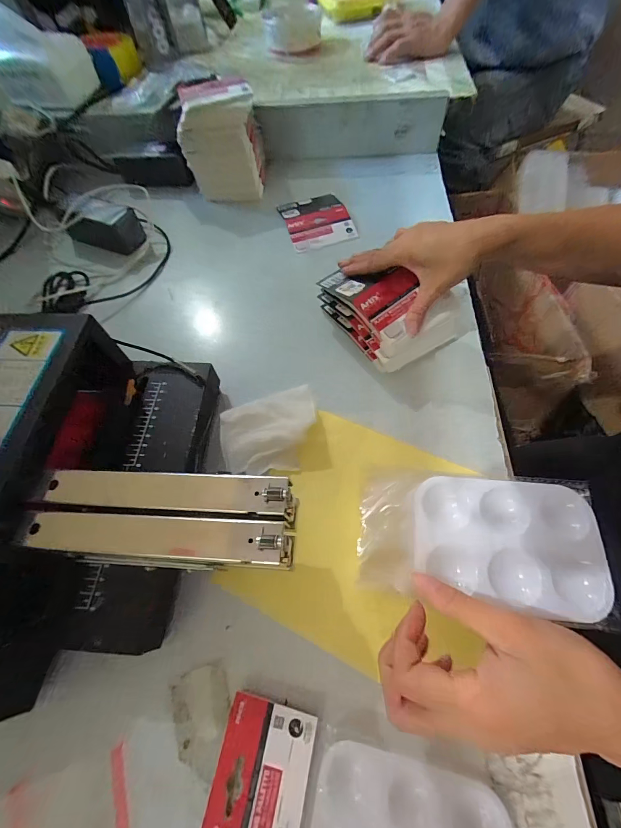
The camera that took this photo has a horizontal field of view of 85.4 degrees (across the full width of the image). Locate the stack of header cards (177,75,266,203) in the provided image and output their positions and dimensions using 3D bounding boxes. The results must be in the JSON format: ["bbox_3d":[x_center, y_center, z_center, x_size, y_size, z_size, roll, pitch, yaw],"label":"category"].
[{"bbox_3d":[-0.141,-0.448,0.558,0.122,0.133,0.100,-3,61,1],"label":"stack of header cards"}]

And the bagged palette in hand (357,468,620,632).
[{"bbox_3d":[0.116,0.084,0.232,0.161,0.008,0.087,5,61,5],"label":"bagged palette in hand"}]

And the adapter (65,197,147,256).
[{"bbox_3d":[-0.323,-0.295,0.530,0.114,0.047,0.057,20,64,13],"label":"adapter"}]

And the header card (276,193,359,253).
[{"bbox_3d":[0.009,-0.309,0.536,0.098,0.022,0.122,-17,62,-7],"label":"header card"}]

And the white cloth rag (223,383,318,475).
[{"bbox_3d":[-0.042,0.018,0.353,0.096,0.029,0.082,-11,61,-4],"label":"white cloth rag"}]

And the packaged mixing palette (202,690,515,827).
[{"bbox_3d":[0.028,0.269,0.220,0.193,0.015,0.096,9,62,8],"label":"packaged mixing palette"}]

